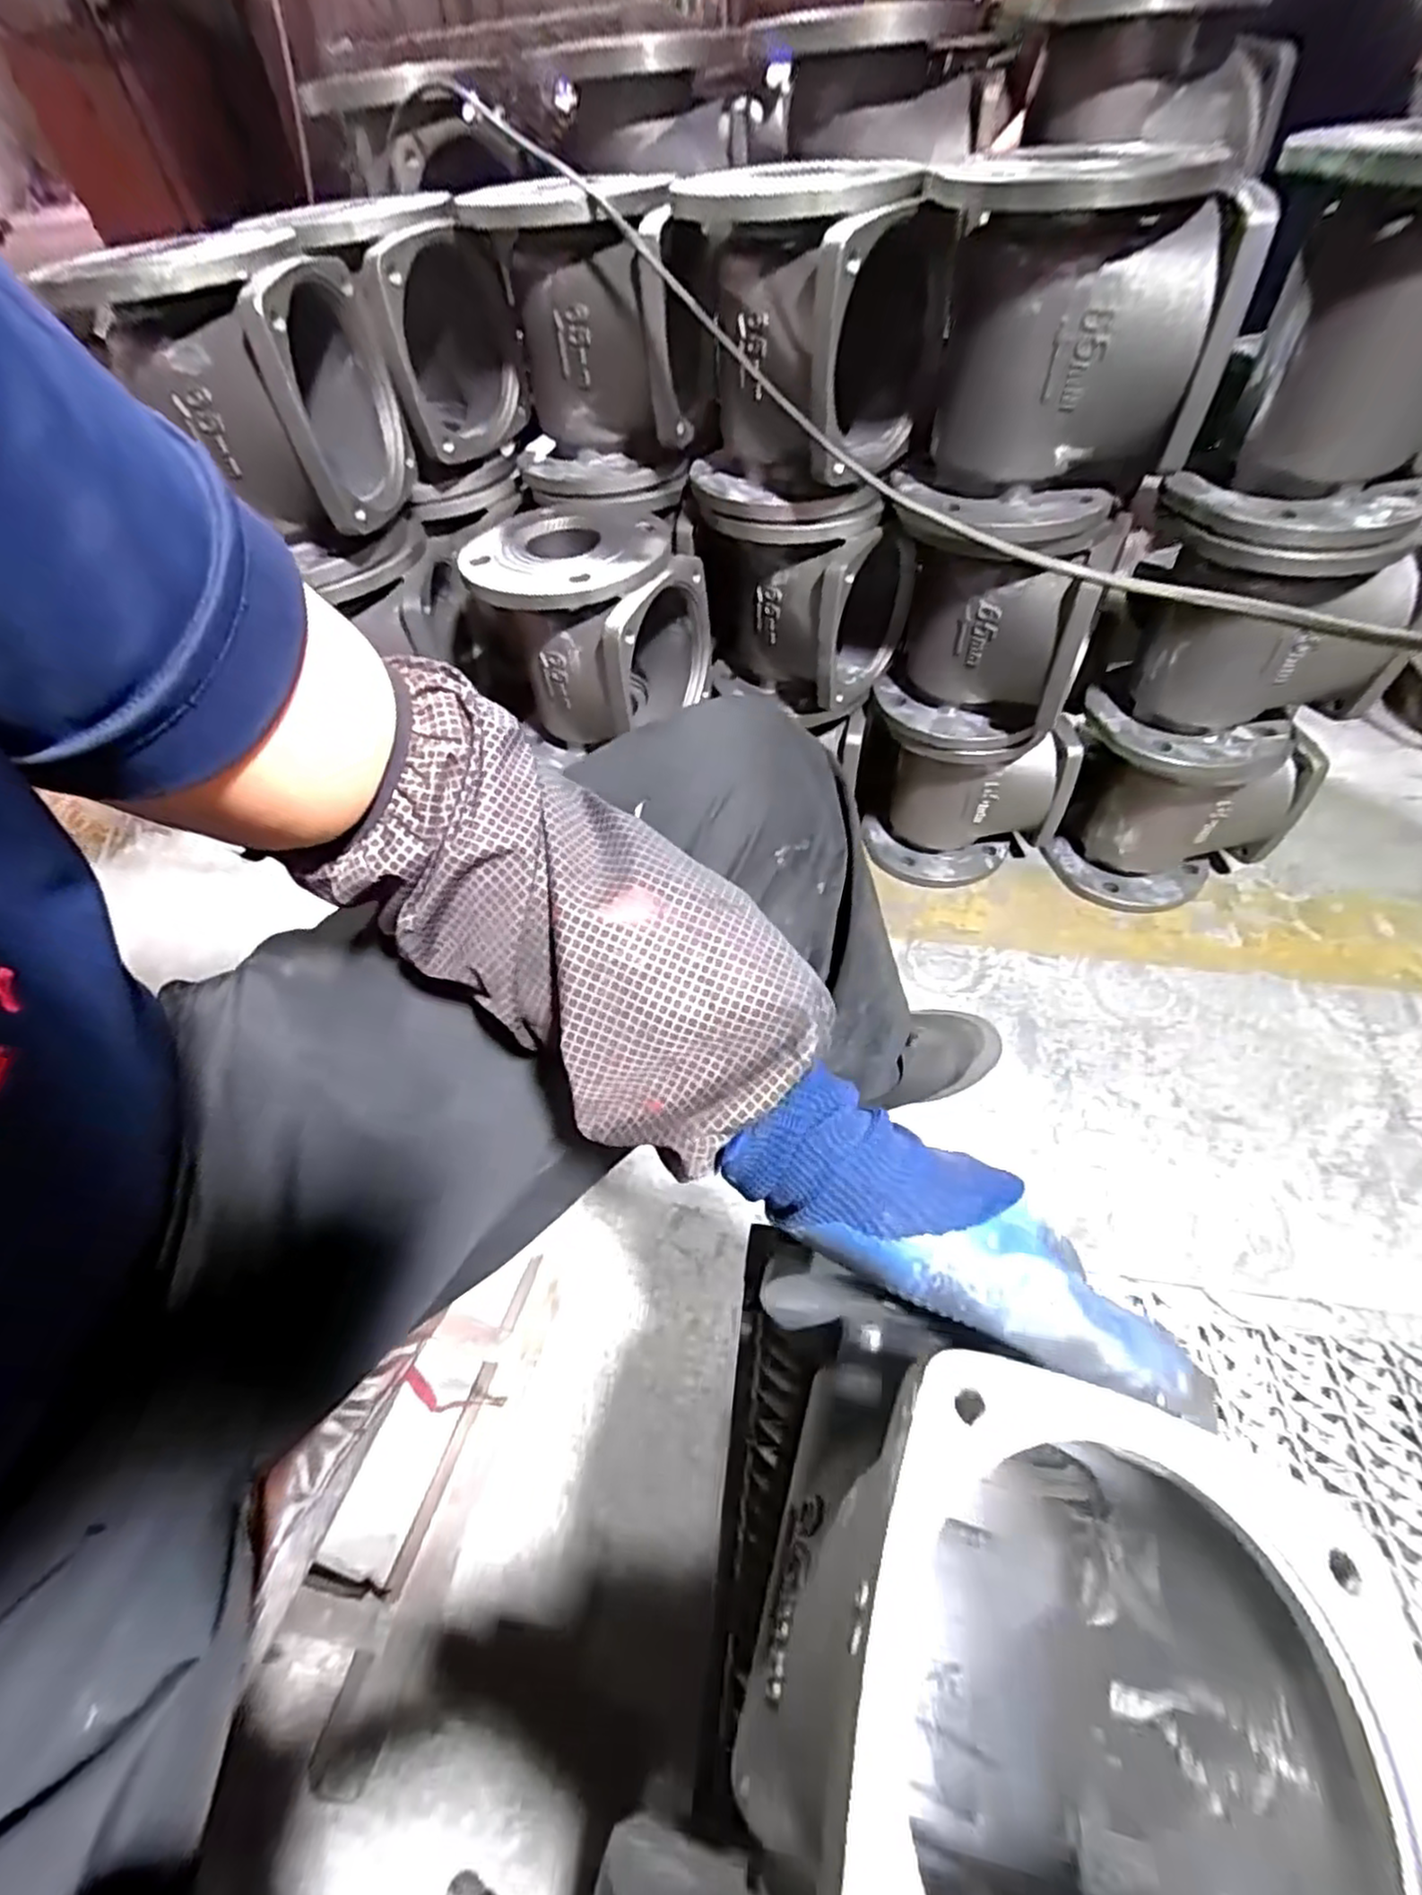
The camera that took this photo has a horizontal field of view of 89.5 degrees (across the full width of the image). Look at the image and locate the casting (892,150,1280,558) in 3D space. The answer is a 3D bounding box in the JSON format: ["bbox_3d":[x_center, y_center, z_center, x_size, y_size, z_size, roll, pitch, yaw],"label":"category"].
[{"bbox_3d":[0.242,-0.409,0.502,0.205,0.195,0.147,16,55,18],"label":"casting"}]

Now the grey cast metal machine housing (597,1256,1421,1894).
[{"bbox_3d":[0.084,0.230,0.234,0.181,0.163,0.180,13,54,16],"label":"grey cast metal machine housing"}]

